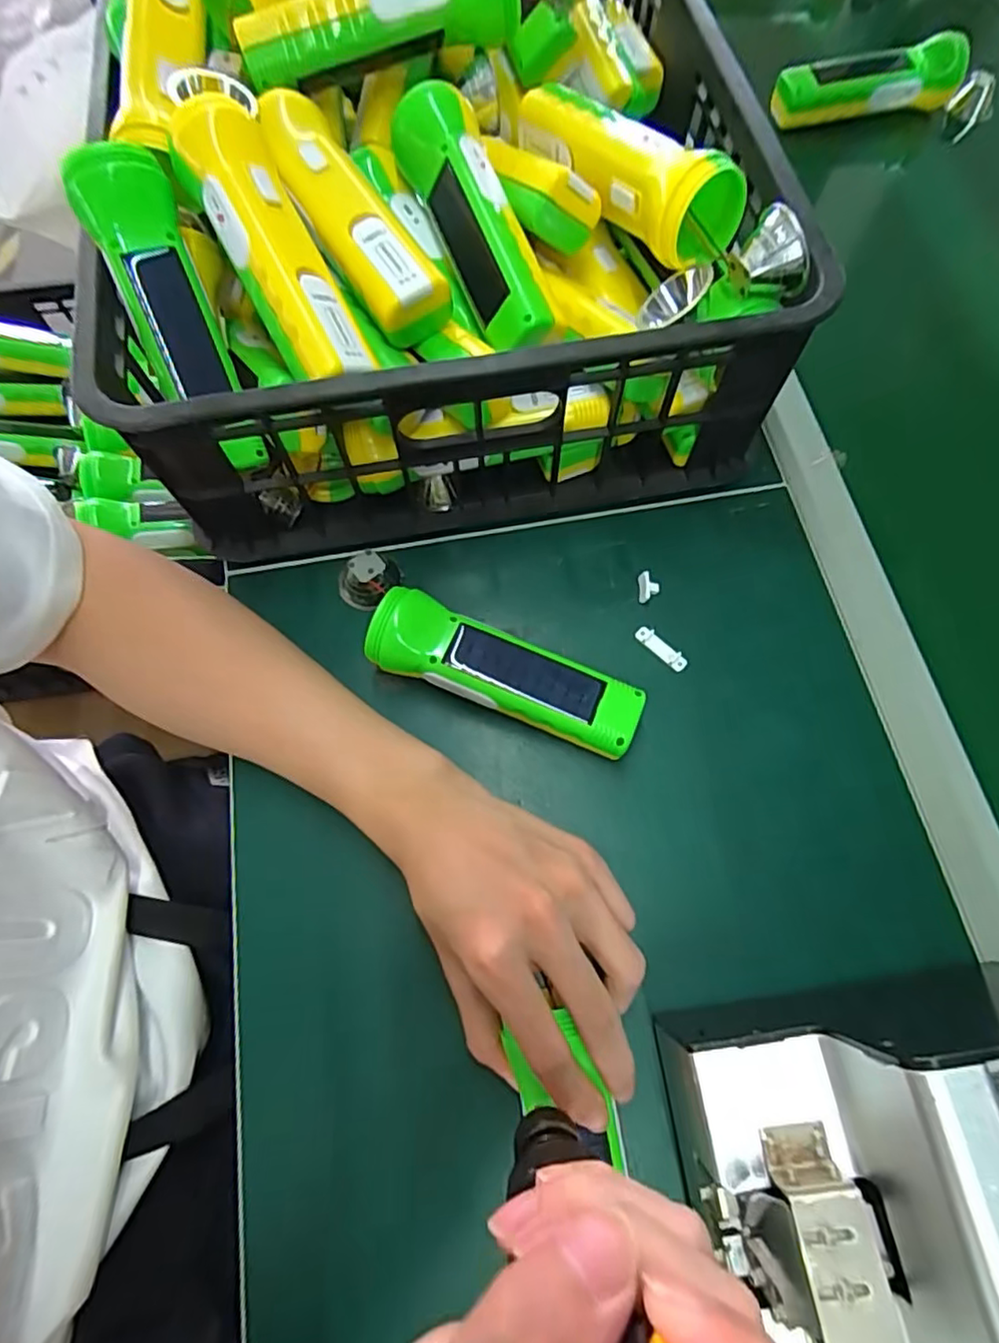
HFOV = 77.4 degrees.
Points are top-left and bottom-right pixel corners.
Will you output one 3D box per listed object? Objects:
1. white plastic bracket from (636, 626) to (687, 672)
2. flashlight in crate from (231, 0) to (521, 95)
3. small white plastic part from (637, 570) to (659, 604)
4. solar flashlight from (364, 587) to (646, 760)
[{"bbox_3d":[0.103,-0.015,0.396,0.037,0.004,0.010,42,75,14],"label":"white plastic bracket"},{"bbox_3d":[-0.066,-0.376,0.361,0.164,0.048,0.041,-22,71,-8],"label":"flashlight in crate"},{"bbox_3d":[0.098,-0.055,0.408,0.014,0.008,0.019,0,70,-1],"label":"small white plastic part"},{"bbox_3d":[0.002,0.003,0.375,0.163,0.040,0.045,20,70,7],"label":"solar flashlight"}]

